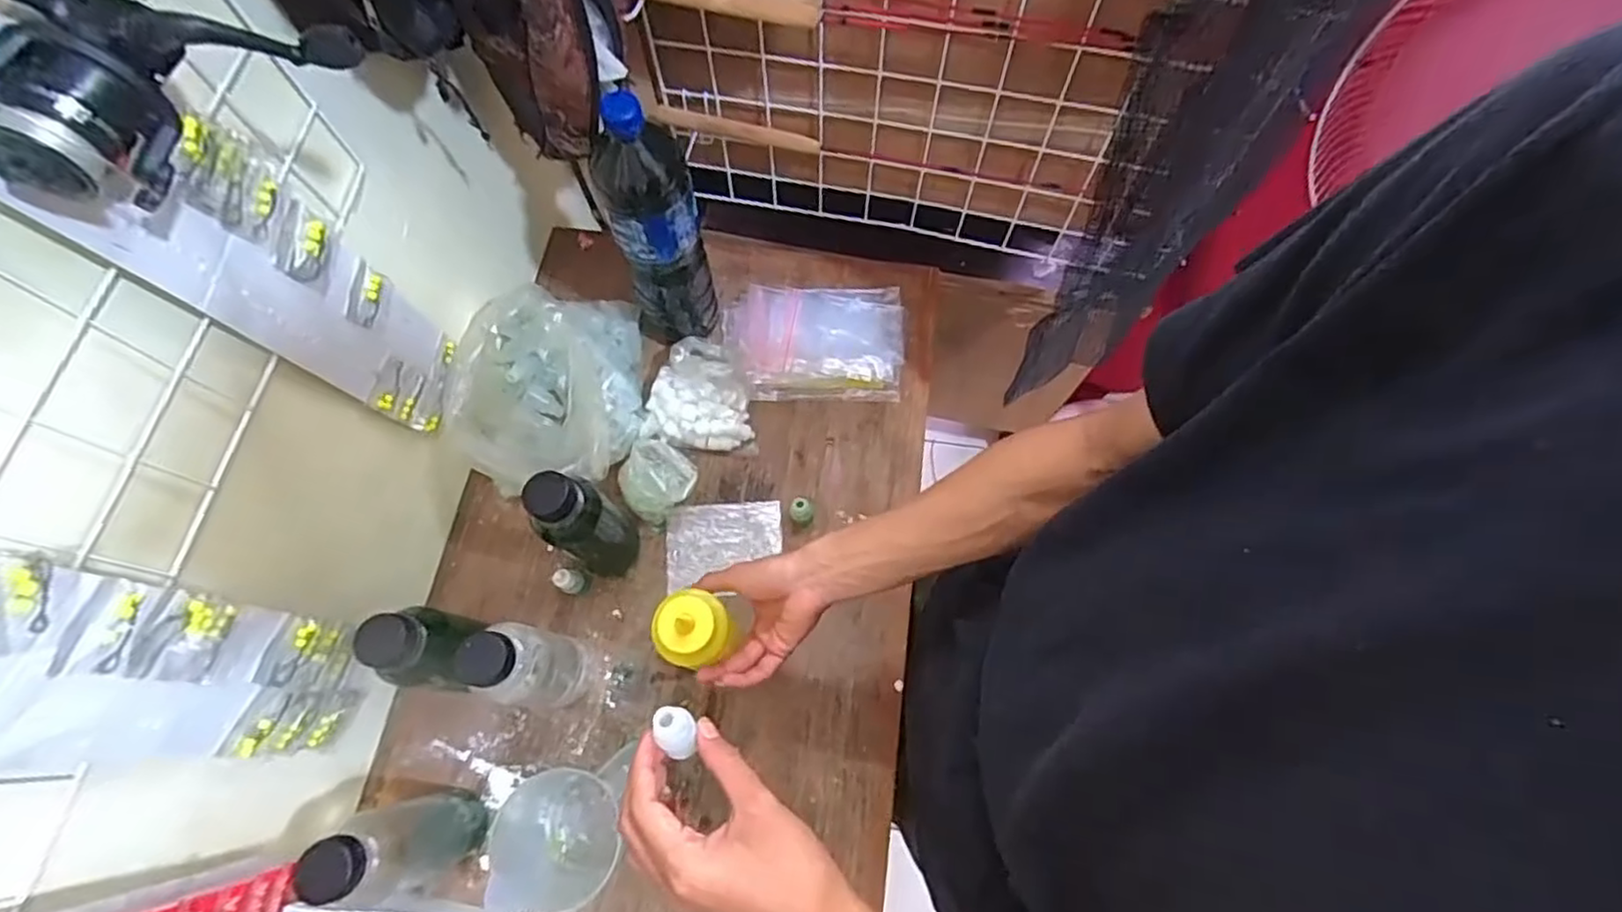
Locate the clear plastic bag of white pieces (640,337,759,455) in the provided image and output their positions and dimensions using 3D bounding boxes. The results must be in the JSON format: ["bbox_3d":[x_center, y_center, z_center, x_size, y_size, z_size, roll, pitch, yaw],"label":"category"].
[{"bbox_3d":[-0.118,-0.077,0.745,0.116,0.062,0.122,6,69,3],"label":"clear plastic bag of white pieces"}]

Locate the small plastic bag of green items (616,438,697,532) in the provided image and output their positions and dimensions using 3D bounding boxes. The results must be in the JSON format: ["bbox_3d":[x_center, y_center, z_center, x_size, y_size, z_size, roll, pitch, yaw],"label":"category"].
[{"bbox_3d":[-0.163,0.027,0.719,0.071,0.051,0.071,37,74,14],"label":"small plastic bag of green items"}]

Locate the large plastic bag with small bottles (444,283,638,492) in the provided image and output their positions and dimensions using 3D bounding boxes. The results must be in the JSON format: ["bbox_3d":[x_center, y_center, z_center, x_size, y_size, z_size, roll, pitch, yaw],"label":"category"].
[{"bbox_3d":[-0.269,-0.075,0.712,0.163,0.100,0.217,-6,69,-2],"label":"large plastic bag with small bottles"}]

